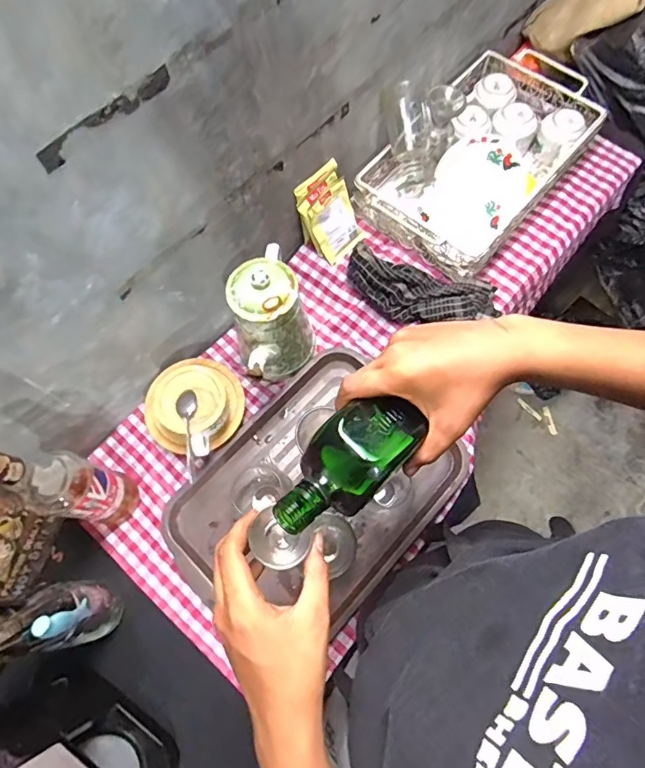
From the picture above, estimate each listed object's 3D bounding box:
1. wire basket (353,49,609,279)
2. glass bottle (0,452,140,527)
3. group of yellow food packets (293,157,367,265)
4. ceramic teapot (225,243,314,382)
[{"bbox_3d":[0.275,-0.405,0.821,0.259,0.106,0.415,39,75,14],"label":"wire basket"},{"bbox_3d":[-0.315,0.128,0.577,0.060,0.301,0.071,13,70,6],"label":"glass bottle"},{"bbox_3d":[0.013,-0.289,0.782,0.098,0.143,0.024,-44,42,-12],"label":"group of yellow food packets"},{"bbox_3d":[-0.069,-0.088,0.687,0.103,0.211,0.199,-10,69,-2],"label":"ceramic teapot"}]

